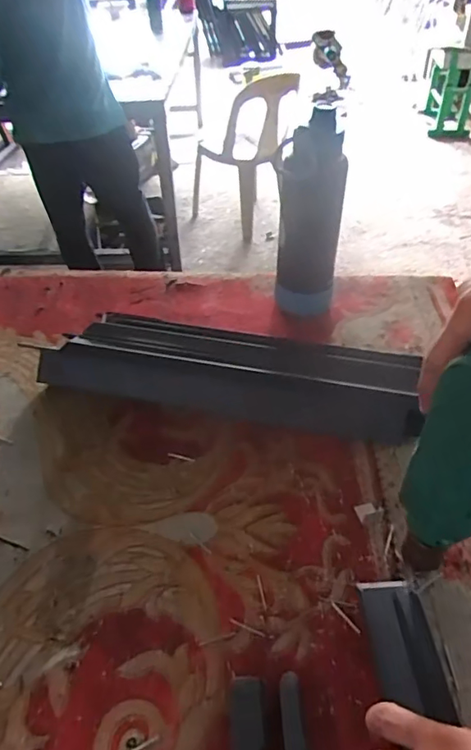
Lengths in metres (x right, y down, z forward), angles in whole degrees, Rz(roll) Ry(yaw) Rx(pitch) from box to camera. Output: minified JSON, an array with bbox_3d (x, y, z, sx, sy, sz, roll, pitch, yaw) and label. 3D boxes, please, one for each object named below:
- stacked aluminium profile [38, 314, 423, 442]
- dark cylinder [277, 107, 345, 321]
[{"bbox_3d":[-0.011,-0.005,0.694,0.468,0.084,0.115,10,42,13],"label":"stacked aluminium profile"},{"bbox_3d":[0.109,-0.221,0.780,0.082,0.288,0.070,16,44,19],"label":"dark cylinder"}]

